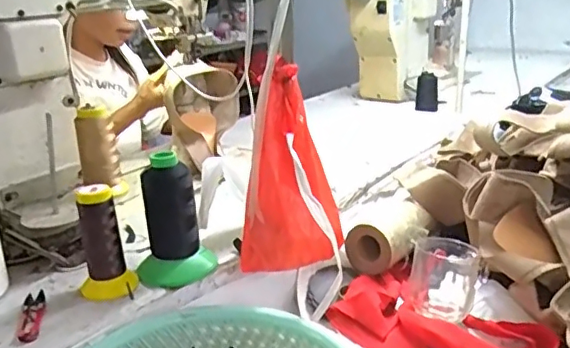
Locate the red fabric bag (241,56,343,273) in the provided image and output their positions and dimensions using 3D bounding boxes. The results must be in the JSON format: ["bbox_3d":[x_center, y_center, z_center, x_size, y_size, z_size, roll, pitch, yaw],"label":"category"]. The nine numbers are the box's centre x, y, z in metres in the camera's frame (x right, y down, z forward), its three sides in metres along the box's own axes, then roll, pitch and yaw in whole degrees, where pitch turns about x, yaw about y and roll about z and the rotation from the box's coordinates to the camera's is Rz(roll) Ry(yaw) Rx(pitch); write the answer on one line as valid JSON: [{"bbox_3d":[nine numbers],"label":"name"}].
[{"bbox_3d":[0.003,0.011,0.604,0.107,0.218,0.087,-1,20,5],"label":"red fabric bag"}]

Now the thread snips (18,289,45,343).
[{"bbox_3d":[-0.252,0.140,0.568,0.021,0.006,0.096,-9,21,-18],"label":"thread snips"}]

